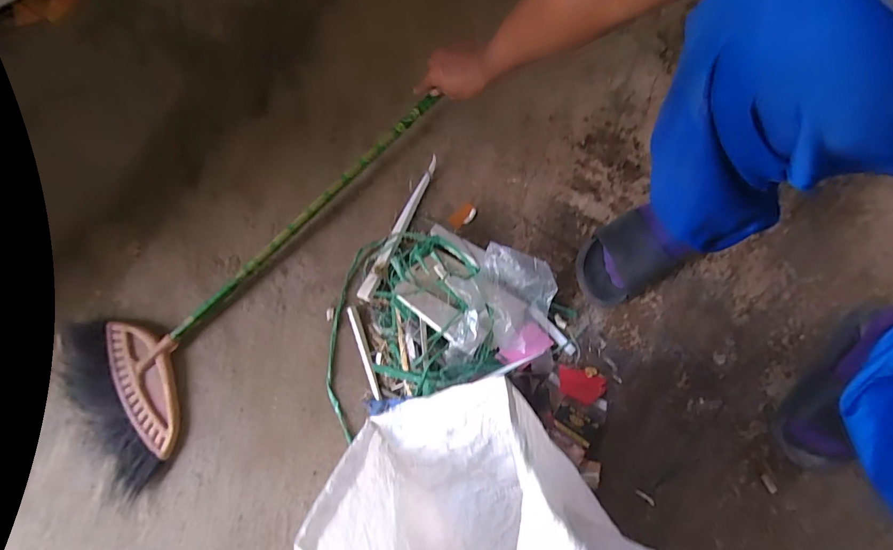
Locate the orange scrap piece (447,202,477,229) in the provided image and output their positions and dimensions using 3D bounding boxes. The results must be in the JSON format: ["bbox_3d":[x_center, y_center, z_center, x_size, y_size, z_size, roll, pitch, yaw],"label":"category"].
[{"bbox_3d":[0.030,-0.104,0.728,0.049,0.013,0.031,-41,77,-12],"label":"orange scrap piece"}]

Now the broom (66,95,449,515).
[{"bbox_3d":[-0.299,-0.012,0.656,0.239,0.043,0.710,42,81,11],"label":"broom"}]

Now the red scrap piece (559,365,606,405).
[{"bbox_3d":[0.211,0.171,0.636,0.072,0.008,0.048,13,73,3],"label":"red scrap piece"}]

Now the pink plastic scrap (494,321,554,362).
[{"bbox_3d":[0.124,0.112,0.640,0.081,0.030,0.049,-41,78,-9],"label":"pink plastic scrap"}]

